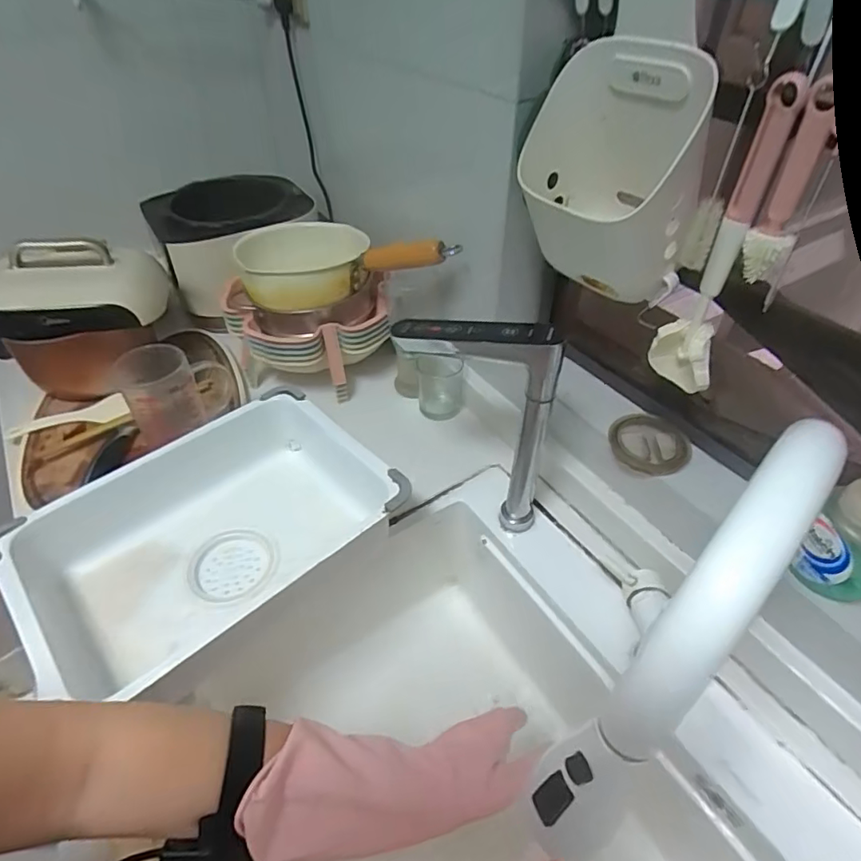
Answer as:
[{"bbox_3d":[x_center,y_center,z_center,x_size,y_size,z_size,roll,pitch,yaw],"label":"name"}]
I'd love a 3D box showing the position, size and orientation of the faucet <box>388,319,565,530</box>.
[{"bbox_3d":[0.044,-0.007,0.583,0.162,0.265,0.030,17,47,17],"label":"faucet"}]

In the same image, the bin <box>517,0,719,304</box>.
[{"bbox_3d":[0.155,-0.236,0.473,0.141,0.208,0.168,8,45,8],"label":"bin"}]

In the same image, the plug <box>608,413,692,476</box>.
[{"bbox_3d":[0.238,0.011,0.584,0.080,0.020,0.090,19,48,19],"label":"plug"}]

